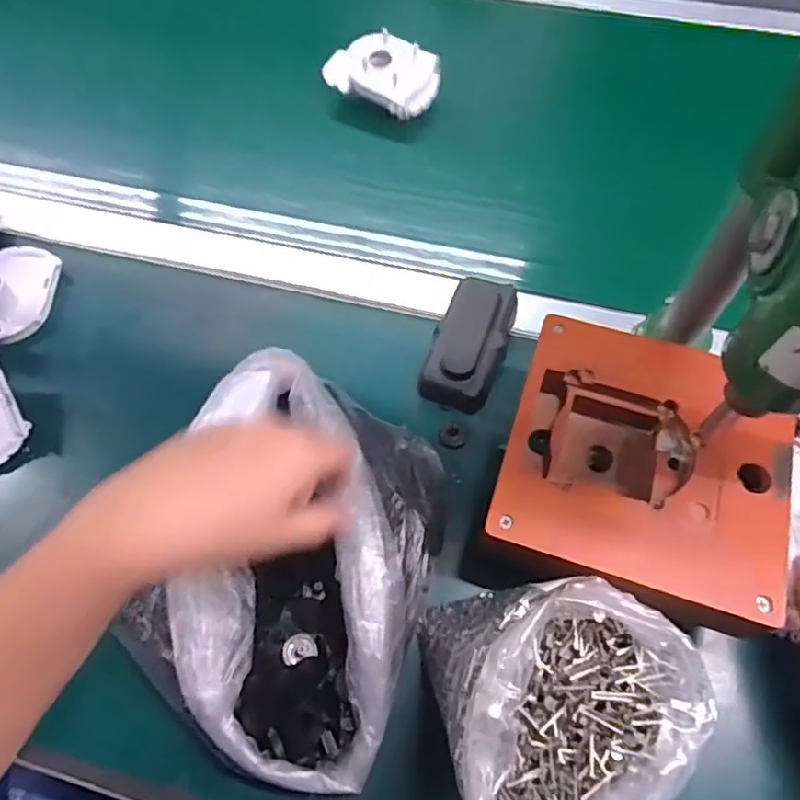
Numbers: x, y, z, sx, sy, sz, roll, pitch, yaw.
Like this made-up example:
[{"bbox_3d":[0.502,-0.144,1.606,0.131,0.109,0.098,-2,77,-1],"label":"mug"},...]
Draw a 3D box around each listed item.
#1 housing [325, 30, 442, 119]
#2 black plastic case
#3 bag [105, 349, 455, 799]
[{"bbox_3d":[-0.017,-0.308,0.561,0.100,0.036,0.056,25,66,14],"label":"housing"},{"bbox_3d":[0.053,-0.045,0.445,0.052,0.027,0.101,21,65,12],"label":"black plastic case"},{"bbox_3d":[-0.064,0.090,0.348,0.162,0.072,0.203,18,65,11],"label":"bag"}]

